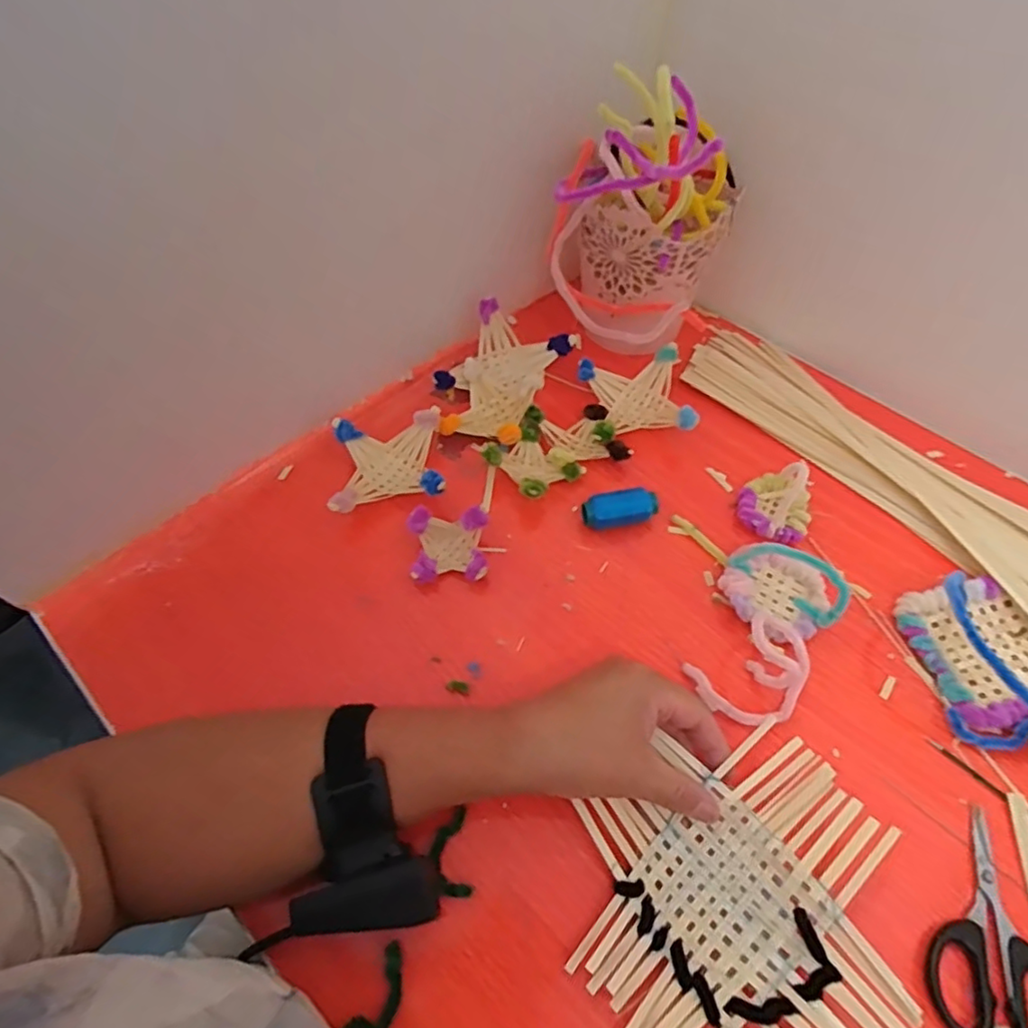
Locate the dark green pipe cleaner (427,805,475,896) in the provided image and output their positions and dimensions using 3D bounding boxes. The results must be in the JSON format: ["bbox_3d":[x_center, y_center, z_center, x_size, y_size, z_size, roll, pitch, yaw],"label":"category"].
[{"bbox_3d":[-0.036,0.190,0.342,0.021,0.007,0.043,-8,58,-4],"label":"dark green pipe cleaner"}]

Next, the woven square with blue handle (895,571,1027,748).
[{"bbox_3d":[0.310,0.085,0.394,0.096,0.033,0.099,-19,59,-11],"label":"woven square with blue handle"}]

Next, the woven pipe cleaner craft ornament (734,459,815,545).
[{"bbox_3d":[0.199,-0.011,0.454,0.052,0.036,0.053,0,57,0],"label":"woven pipe cleaner craft ornament"}]

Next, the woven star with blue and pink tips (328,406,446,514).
[{"bbox_3d":[-0.096,-0.039,0.475,0.082,0.034,0.080,-5,57,-3],"label":"woven star with blue and pink tips"}]

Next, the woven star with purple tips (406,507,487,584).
[{"bbox_3d":[-0.046,0.024,0.438,0.053,0.032,0.050,-1,57,0],"label":"woven star with purple tips"}]

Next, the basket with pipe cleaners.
[{"bbox_3d":[0.096,-0.211,0.486,0.119,0.190,0.113,28,62,17],"label":"basket with pipe cleaners"}]

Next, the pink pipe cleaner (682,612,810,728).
[{"bbox_3d":[0.156,0.097,0.381,0.074,0.044,0.056,-27,61,-15],"label":"pink pipe cleaner"}]

